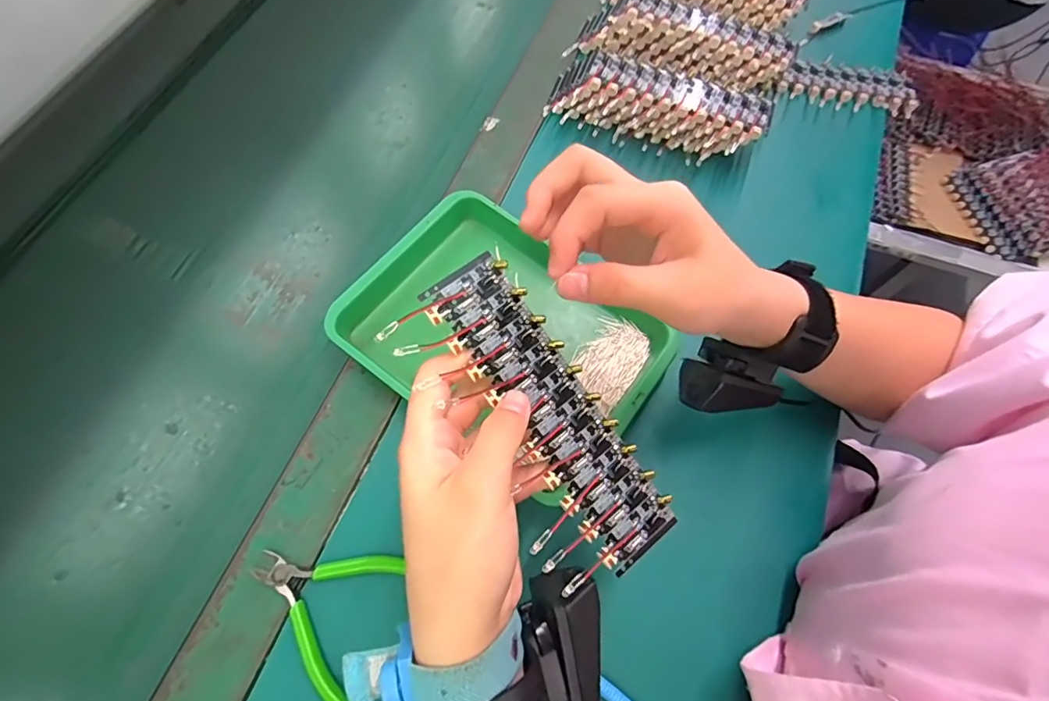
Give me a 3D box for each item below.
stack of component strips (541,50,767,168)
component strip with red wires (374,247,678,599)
[{"bbox_3d":[0.116,-0.216,0.459,0.191,0.042,0.071,20,67,8],"label":"stack of component strips"},{"bbox_3d":[0.006,0.035,0.239,0.064,0.009,0.163,-35,93,-15],"label":"component strip with red wires"}]

